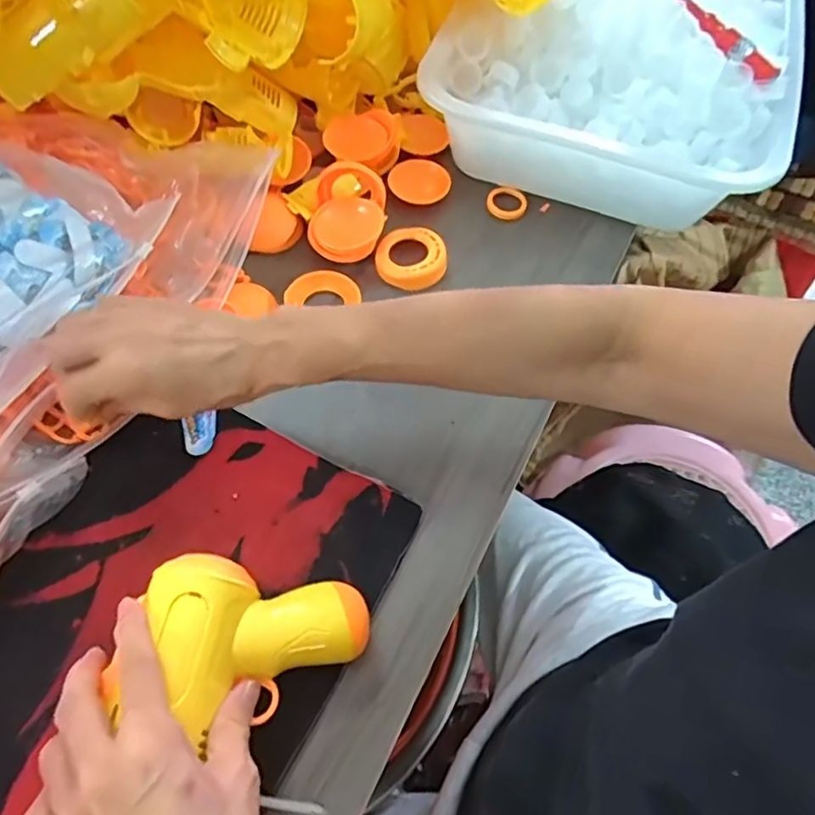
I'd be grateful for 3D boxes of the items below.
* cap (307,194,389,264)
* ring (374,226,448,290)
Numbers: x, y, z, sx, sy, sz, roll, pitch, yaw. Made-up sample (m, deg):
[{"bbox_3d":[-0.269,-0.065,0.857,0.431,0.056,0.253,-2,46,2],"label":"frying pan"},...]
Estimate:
[{"bbox_3d":[-0.050,-0.147,0.496,0.056,0.015,0.056,0,78,-2],"label":"cap"},{"bbox_3d":[0.004,-0.125,0.502,0.057,0.015,0.058,2,60,-3],"label":"ring"}]

